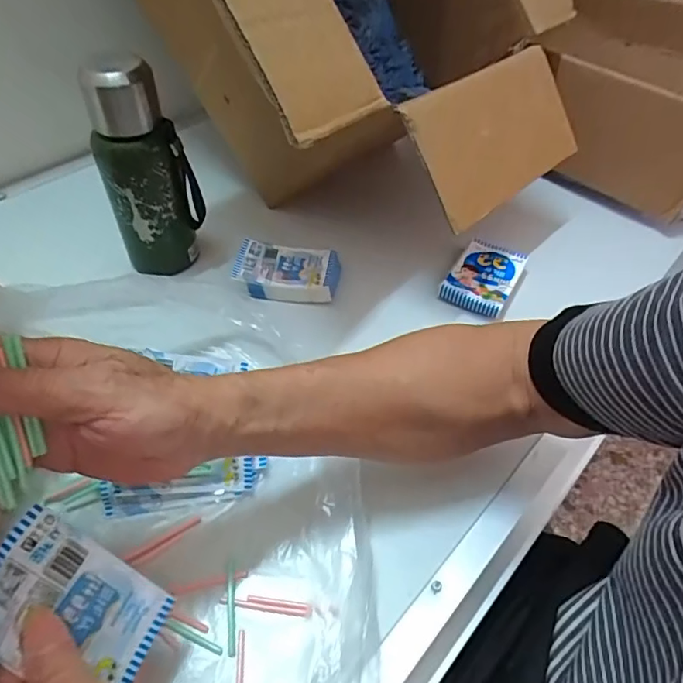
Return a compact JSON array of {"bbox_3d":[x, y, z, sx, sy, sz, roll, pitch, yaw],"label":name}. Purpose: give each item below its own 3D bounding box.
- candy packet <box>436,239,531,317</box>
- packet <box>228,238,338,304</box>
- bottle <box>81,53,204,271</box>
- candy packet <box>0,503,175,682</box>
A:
[{"bbox_3d":[0.159,-0.075,0.578,0.068,0.014,0.105,25,52,17],"label":"candy packet"},{"bbox_3d":[-0.059,-0.075,0.569,0.110,0.023,0.070,6,49,2],"label":"packet"},{"bbox_3d":[-0.191,-0.168,0.515,0.085,0.205,0.063,-15,52,-16],"label":"bottle"},{"bbox_3d":[-0.133,0.138,0.266,0.013,0.100,0.060,-16,35,34],"label":"candy packet"}]

